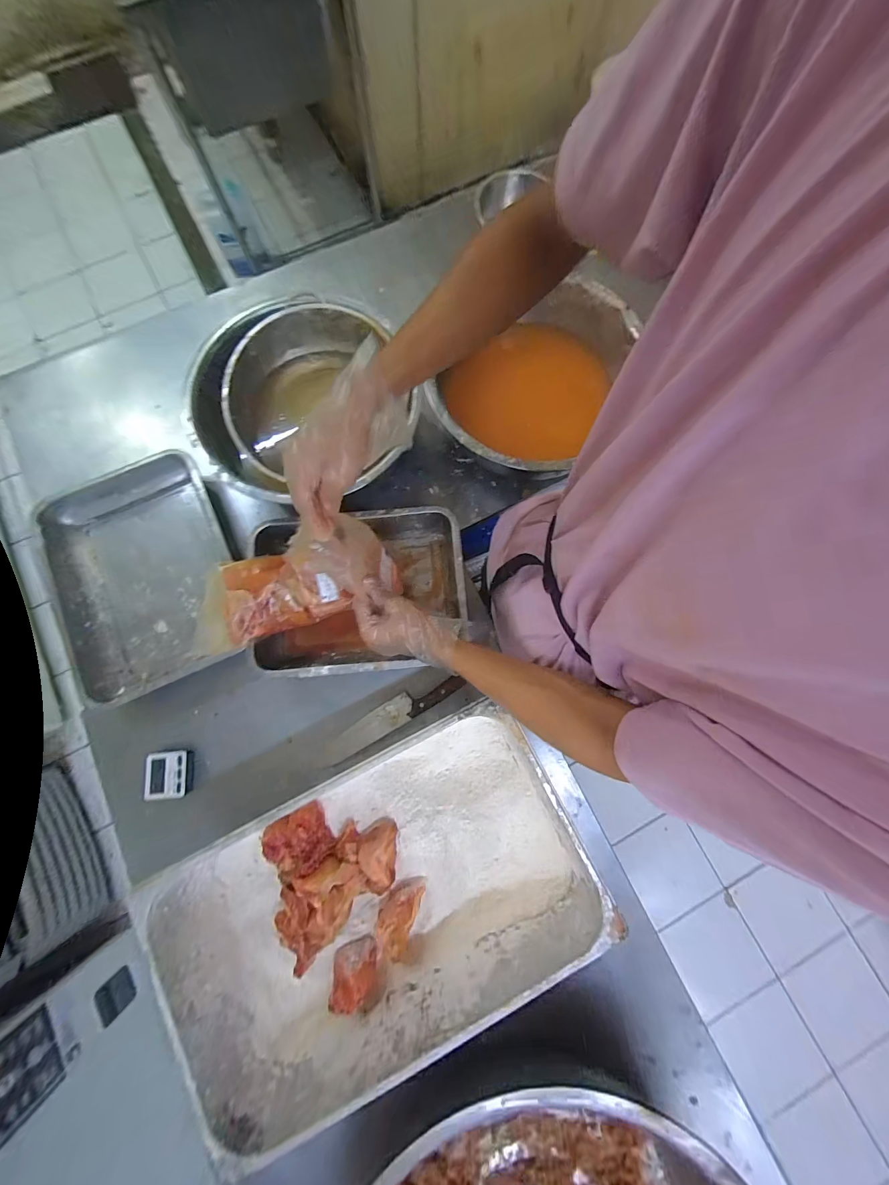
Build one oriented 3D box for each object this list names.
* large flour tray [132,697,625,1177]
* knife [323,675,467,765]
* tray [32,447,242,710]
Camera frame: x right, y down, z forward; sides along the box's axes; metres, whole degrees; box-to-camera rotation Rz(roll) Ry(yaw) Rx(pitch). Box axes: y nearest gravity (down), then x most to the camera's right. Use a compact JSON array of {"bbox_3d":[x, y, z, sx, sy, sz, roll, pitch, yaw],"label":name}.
[{"bbox_3d":[-0.086,0.404,0.528,0.521,0.150,0.321,-27,80,-5],"label":"large flour tray"},{"bbox_3d":[-0.089,0.204,0.632,0.258,0.026,0.045,-29,81,-6],"label":"knife"},{"bbox_3d":[-0.526,-0.032,0.664,0.295,0.060,0.401,-24,80,-5],"label":"tray"}]

